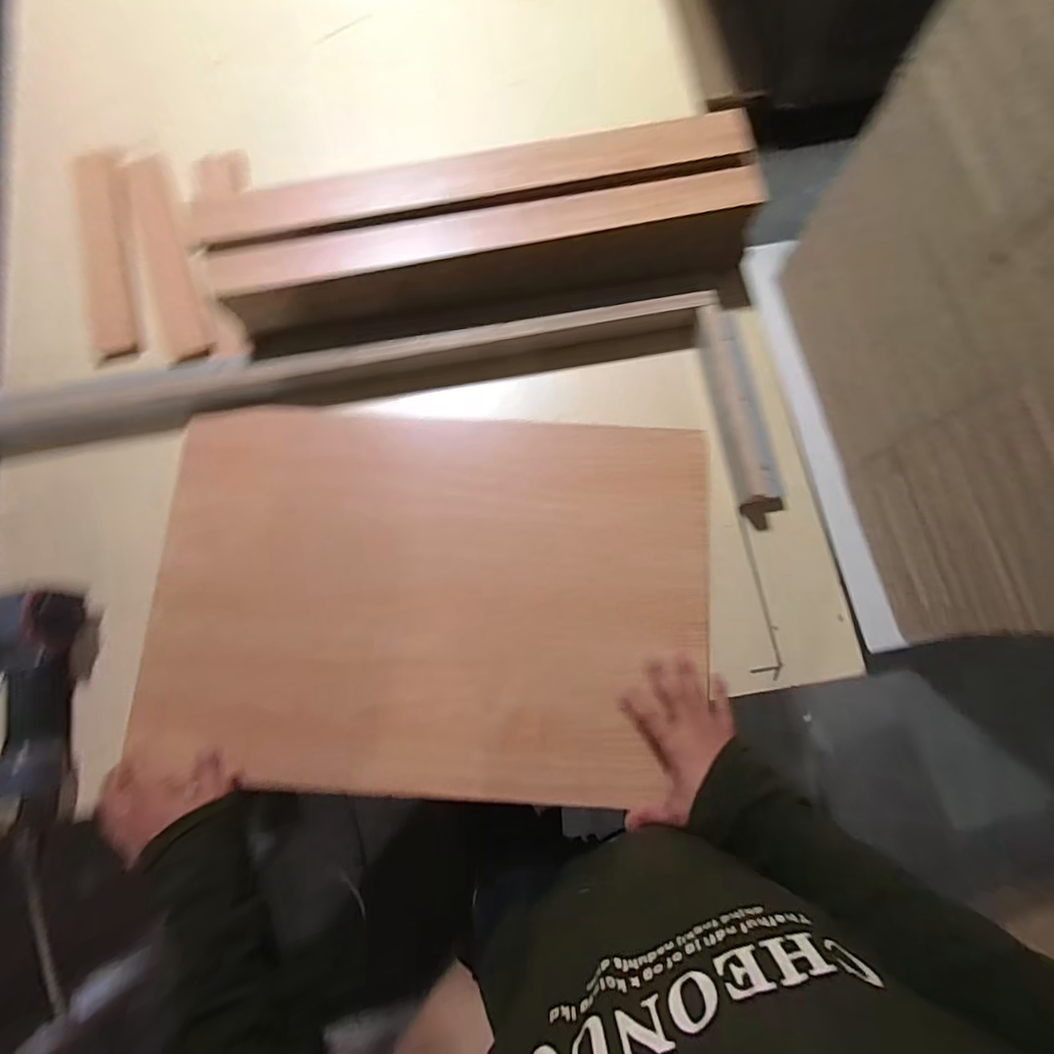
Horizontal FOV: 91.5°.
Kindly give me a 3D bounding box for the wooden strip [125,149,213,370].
[{"bbox_3d":[-0.451,-0.340,0.641,0.063,0.010,0.291,-19,83,-5],"label":"wooden strip"}]

